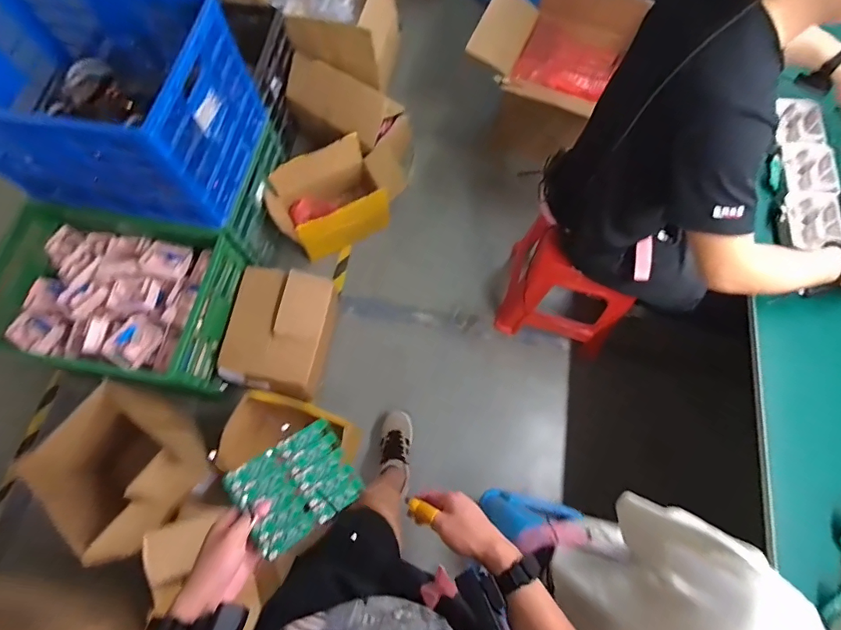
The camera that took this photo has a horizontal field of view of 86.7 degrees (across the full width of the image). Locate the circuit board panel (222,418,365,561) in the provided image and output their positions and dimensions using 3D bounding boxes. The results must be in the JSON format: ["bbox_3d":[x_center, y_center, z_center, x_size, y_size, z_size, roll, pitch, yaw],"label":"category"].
[{"bbox_3d":[-0.164,0.226,0.593,0.145,0.014,0.119,-28,78,-28],"label":"circuit board panel"}]

